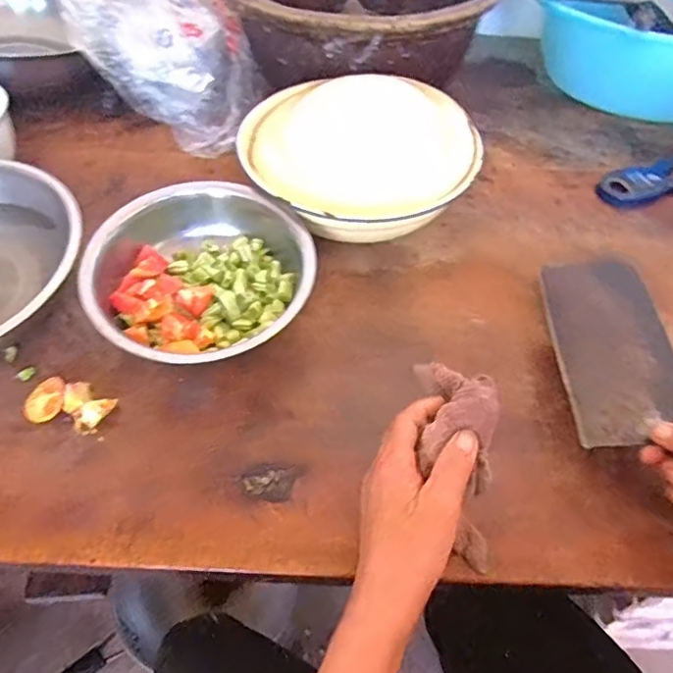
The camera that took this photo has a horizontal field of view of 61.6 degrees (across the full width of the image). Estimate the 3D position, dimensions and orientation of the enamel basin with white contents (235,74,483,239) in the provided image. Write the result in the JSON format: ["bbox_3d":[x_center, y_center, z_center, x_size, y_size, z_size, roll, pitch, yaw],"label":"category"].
[{"bbox_3d":[0.021,-0.195,0.626,0.234,0.090,0.218,1,53,-1],"label":"enamel basin with white contents"}]

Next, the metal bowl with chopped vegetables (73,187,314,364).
[{"bbox_3d":[-0.131,-0.057,0.532,0.193,0.086,0.197,37,63,21],"label":"metal bowl with chopped vegetables"}]

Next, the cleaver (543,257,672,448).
[{"bbox_3d":[0.241,0.039,0.464,0.096,0.029,0.341,0,47,-3],"label":"cleaver"}]

